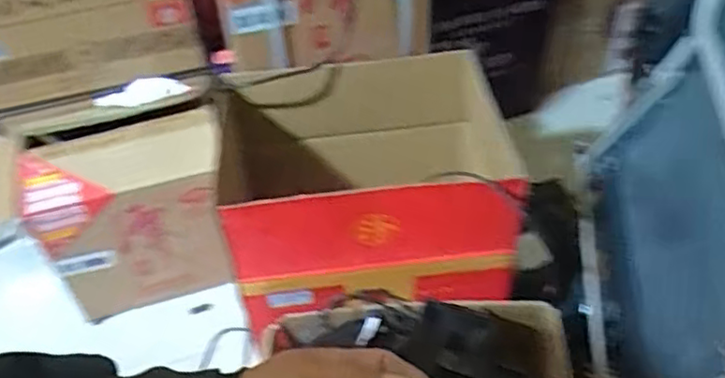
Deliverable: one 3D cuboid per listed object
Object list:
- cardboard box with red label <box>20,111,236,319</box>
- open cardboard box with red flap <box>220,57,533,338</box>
[{"bbox_3d":[-0.370,0.034,1.093,0.296,0.268,0.169,-8,46,-3],"label":"cardboard box with red label"},{"bbox_3d":[0.002,-0.007,0.947,0.419,0.217,0.290,-7,46,-2],"label":"open cardboard box with red flap"}]

